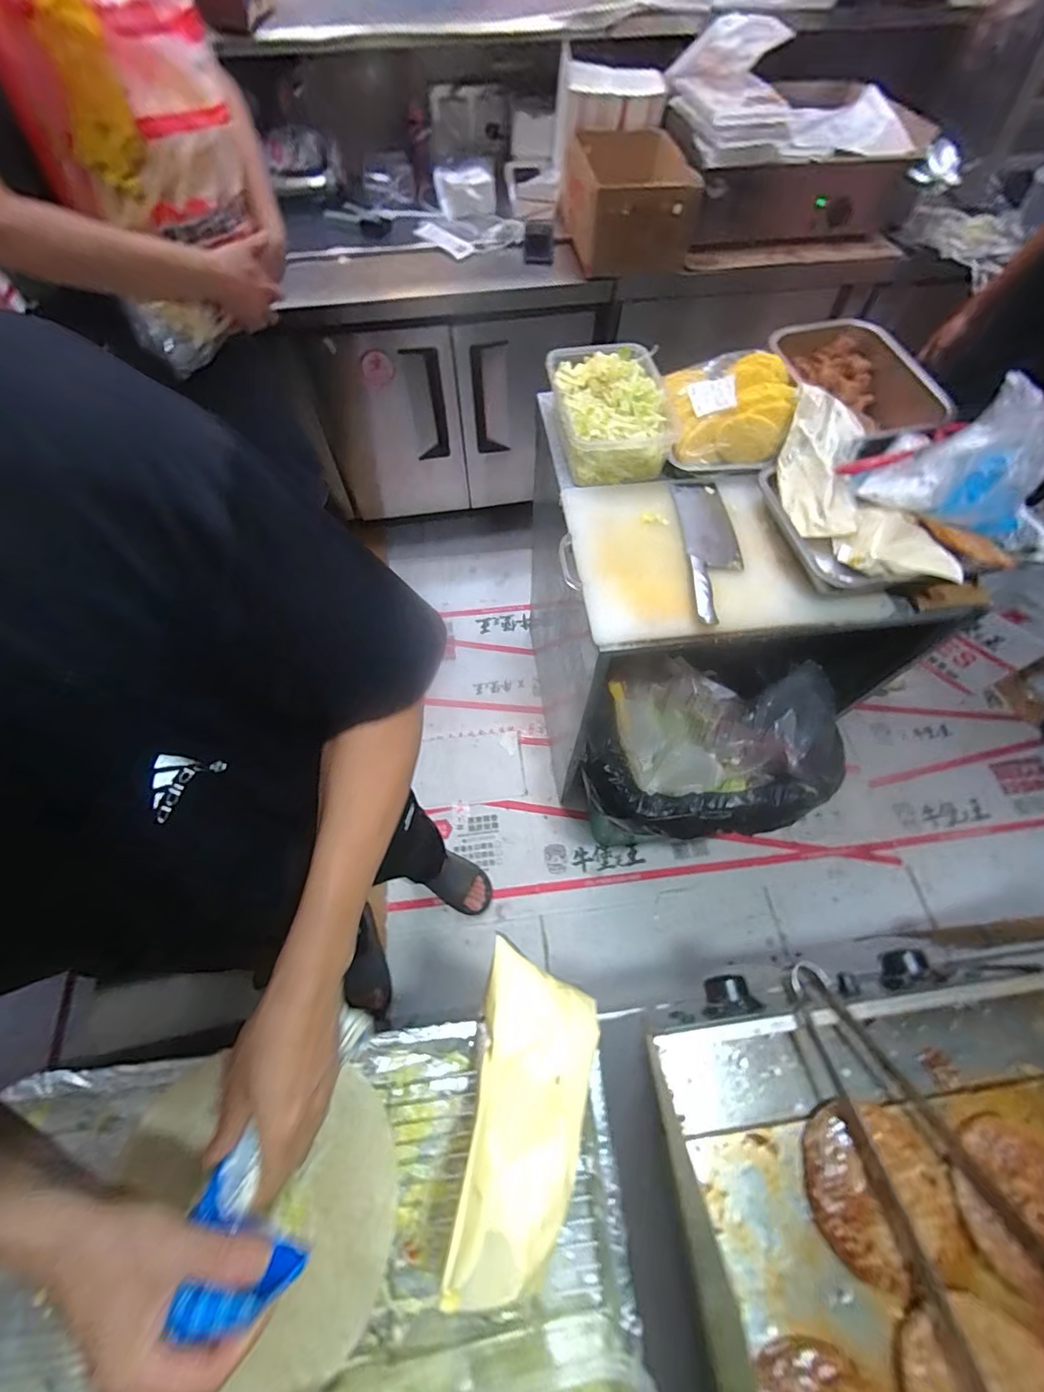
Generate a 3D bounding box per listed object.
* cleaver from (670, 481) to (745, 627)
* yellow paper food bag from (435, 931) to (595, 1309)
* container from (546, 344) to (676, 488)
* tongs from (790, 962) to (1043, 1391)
[{"bbox_3d":[0.298,-0.237,0.775,0.088,0.022,0.292,0,62,0],"label":"cleaver"},{"bbox_3d":[0.005,0.374,0.450,0.117,0.057,0.249,9,49,5],"label":"yellow paper food bag"},{"bbox_3d":[0.154,-0.499,0.872,0.196,0.093,0.270,-5,62,-2],"label":"container"},{"bbox_3d":[0.277,0.340,0.334,0.108,0.030,0.283,-25,65,-13],"label":"tongs"}]

